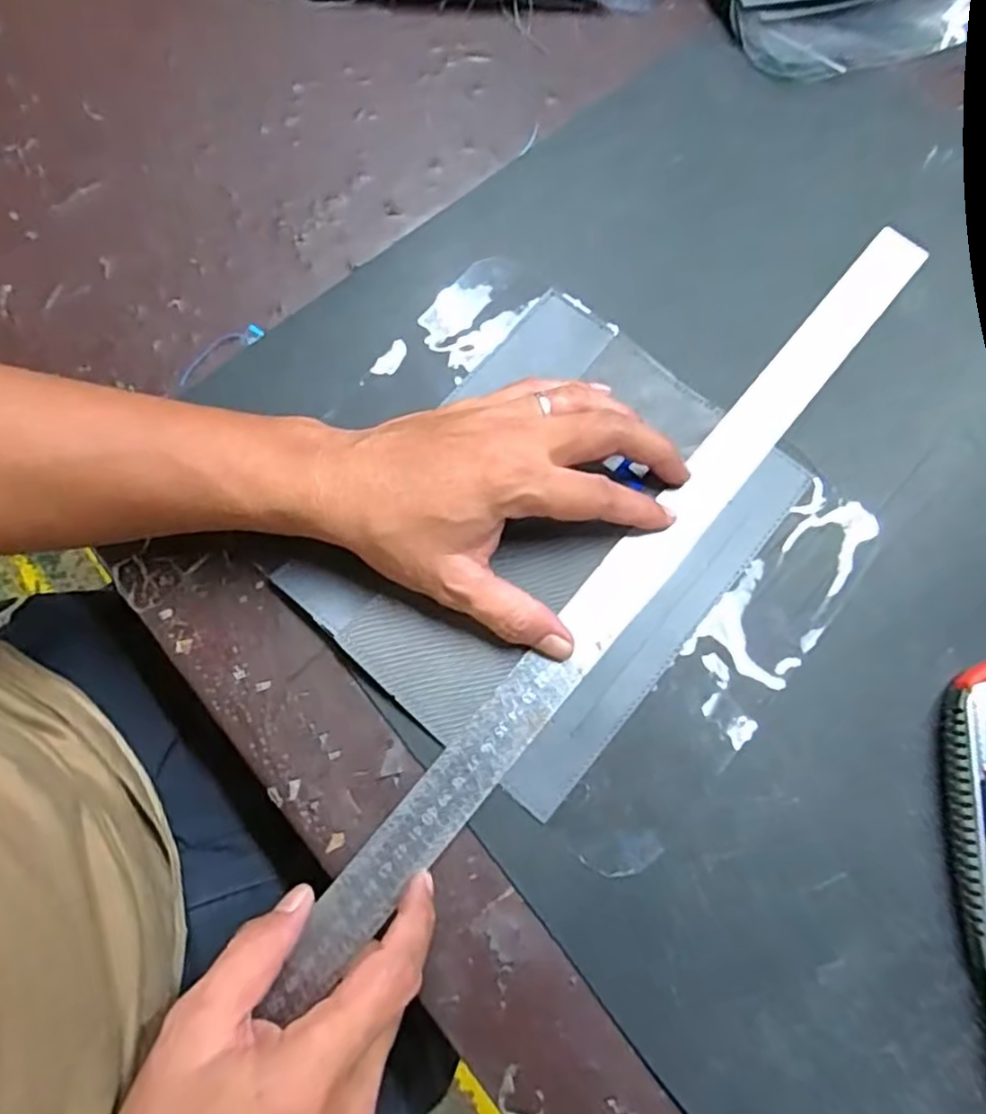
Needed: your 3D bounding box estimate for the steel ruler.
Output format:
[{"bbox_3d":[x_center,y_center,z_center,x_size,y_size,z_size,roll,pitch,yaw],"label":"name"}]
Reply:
[{"bbox_3d":[0.068,0.007,0.349,0.030,0.005,0.484,40,79,7],"label":"steel ruler"}]

